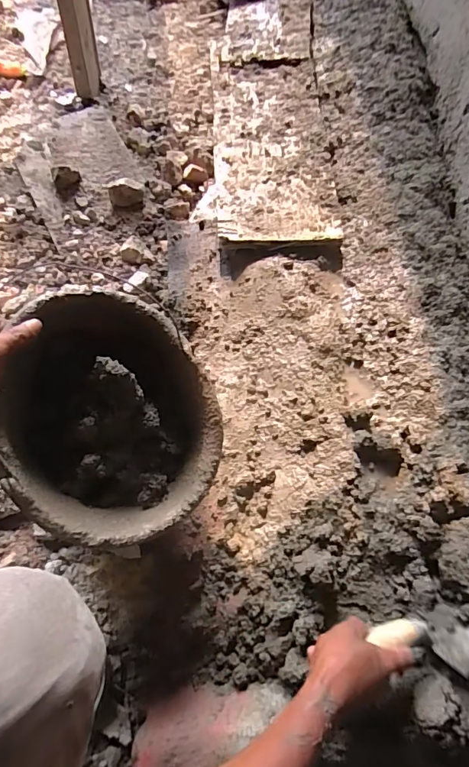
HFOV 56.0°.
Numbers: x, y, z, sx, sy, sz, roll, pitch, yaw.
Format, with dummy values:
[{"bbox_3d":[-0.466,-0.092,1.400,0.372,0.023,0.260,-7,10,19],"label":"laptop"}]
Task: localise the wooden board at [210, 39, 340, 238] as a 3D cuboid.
[{"bbox_3d":[0.066,-0.484,0.870,0.225,0.022,0.494,-2,66,-3],"label":"wooden board"}]

